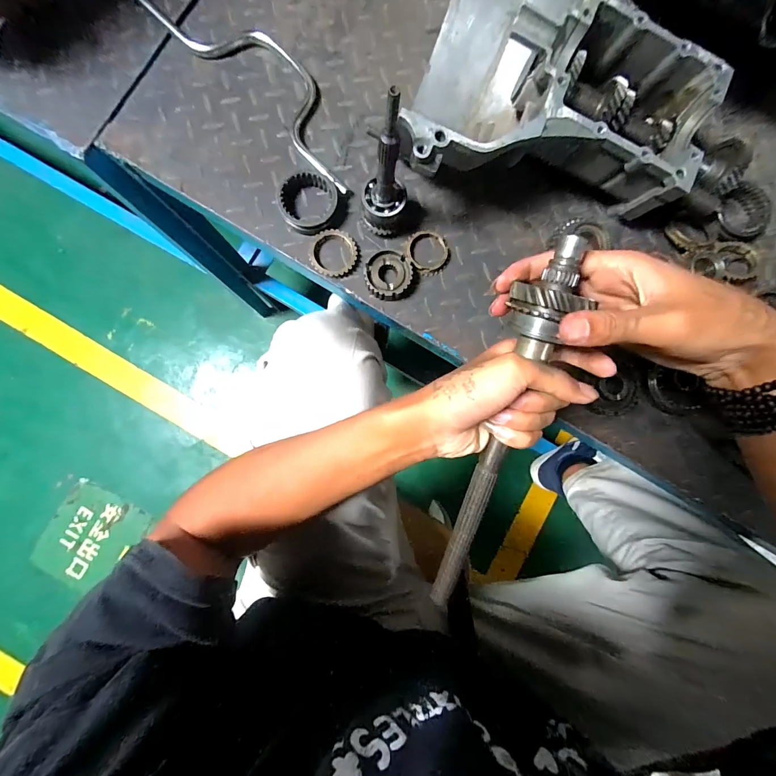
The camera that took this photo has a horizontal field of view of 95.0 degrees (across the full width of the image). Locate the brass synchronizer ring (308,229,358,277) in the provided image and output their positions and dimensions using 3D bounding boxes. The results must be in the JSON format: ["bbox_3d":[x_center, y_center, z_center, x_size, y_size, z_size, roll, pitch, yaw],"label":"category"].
[{"bbox_3d":[-0.066,-0.162,0.428,0.057,0.014,0.053,0,86,-2],"label":"brass synchronizer ring"}]

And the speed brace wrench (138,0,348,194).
[{"bbox_3d":[-0.157,-0.386,0.433,0.351,0.020,0.082,43,88,1],"label":"speed brace wrench"}]

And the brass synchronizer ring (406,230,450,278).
[{"bbox_3d":[0.049,-0.166,0.437,0.052,0.015,0.055,0,86,-2],"label":"brass synchronizer ring"}]

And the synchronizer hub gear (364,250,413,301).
[{"bbox_3d":[-0.001,-0.135,0.428,0.054,0.021,0.056,0,86,-2],"label":"synchronizer hub gear"}]

